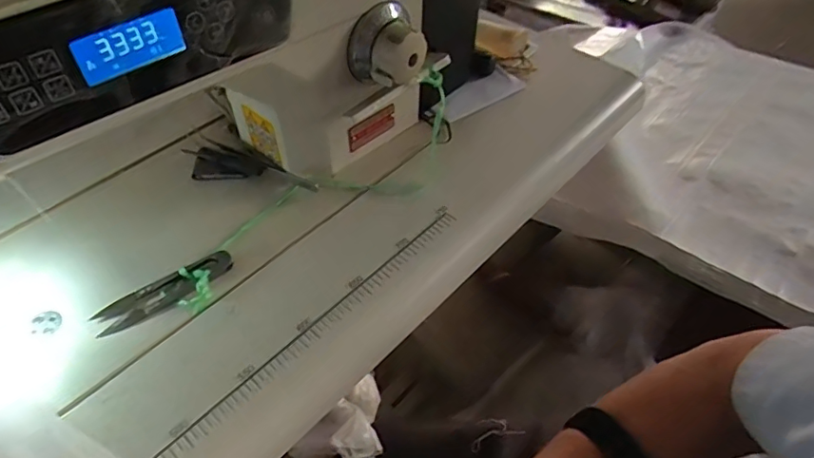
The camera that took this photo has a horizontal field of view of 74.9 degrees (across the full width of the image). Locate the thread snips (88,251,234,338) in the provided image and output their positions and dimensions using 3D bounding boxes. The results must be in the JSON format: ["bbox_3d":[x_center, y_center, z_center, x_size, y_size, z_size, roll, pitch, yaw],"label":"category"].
[{"bbox_3d":[-0.175,0.045,0.388,0.098,0.012,0.026,-24,53,-20],"label":"thread snips"}]

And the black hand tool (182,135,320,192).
[{"bbox_3d":[-0.141,-0.047,0.461,0.126,0.014,0.037,21,52,18],"label":"black hand tool"}]

